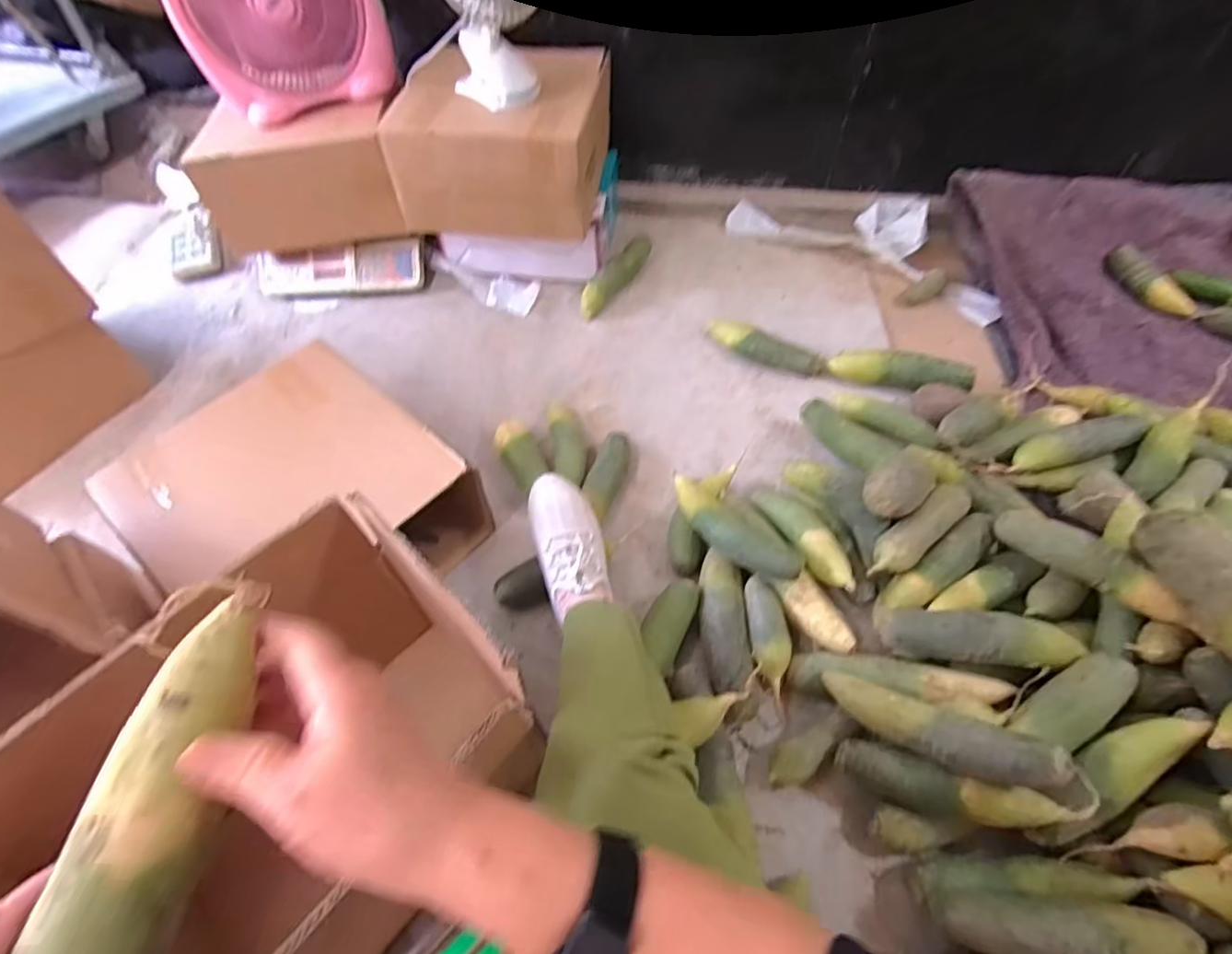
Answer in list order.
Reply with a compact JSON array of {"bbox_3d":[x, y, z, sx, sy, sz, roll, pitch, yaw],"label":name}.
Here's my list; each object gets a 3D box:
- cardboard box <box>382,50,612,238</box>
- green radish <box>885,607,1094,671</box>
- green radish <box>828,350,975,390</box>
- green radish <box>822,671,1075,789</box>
[{"bbox_3d":[-0.206,-0.644,1.082,0.343,0.206,0.356,7,57,6],"label":"cardboard box"},{"bbox_3d":[0.440,0.194,0.697,0.215,0.048,0.059,0,55,20],"label":"green radish"},{"bbox_3d":[0.504,-0.186,1.022,0.232,0.053,0.061,7,57,6],"label":"green radish"},{"bbox_3d":[0.343,0.276,0.623,0.237,0.047,0.052,9,51,44],"label":"green radish"}]

